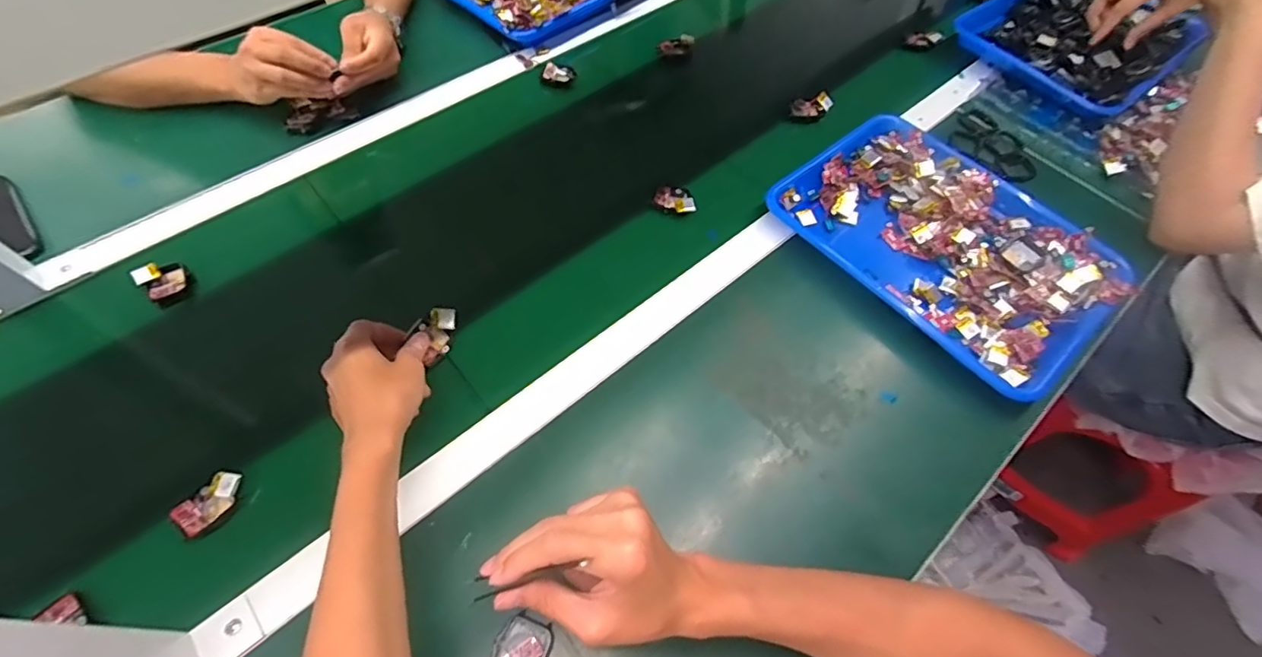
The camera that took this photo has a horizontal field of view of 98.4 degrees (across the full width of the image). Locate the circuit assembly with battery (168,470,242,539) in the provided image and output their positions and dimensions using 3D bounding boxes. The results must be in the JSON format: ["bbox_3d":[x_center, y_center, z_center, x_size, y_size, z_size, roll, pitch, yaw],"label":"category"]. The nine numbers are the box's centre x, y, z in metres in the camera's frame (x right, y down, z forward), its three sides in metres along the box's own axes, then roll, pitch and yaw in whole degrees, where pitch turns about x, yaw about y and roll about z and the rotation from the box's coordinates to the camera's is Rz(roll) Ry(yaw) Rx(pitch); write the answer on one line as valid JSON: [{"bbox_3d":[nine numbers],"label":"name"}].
[{"bbox_3d":[-0.344,0.141,0.448,0.030,0.018,0.054,37,65,21],"label":"circuit assembly with battery"}]

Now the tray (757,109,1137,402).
[{"bbox_3d":[0.347,-0.101,0.606,0.245,0.034,0.332,-36,64,-21],"label":"tray"}]

